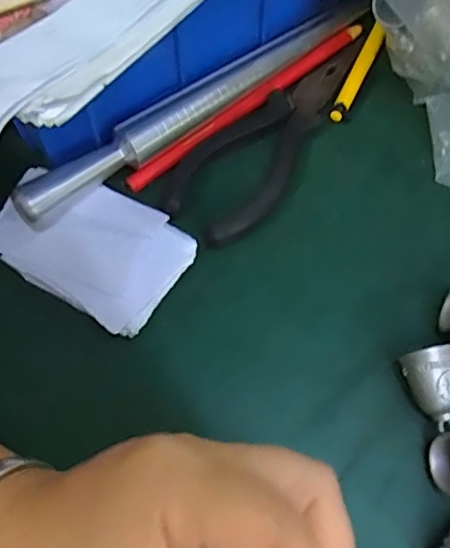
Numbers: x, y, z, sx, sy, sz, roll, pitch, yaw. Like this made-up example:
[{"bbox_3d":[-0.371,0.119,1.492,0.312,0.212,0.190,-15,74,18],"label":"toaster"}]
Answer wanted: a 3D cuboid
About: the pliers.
[{"bbox_3d":[0.032,-0.079,0.315,0.050,0.007,0.155,40,72,15],"label":"pliers"}]

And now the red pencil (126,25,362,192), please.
[{"bbox_3d":[0.015,-0.095,0.322,0.164,0.008,0.008,-38,72,-15],"label":"red pencil"}]

